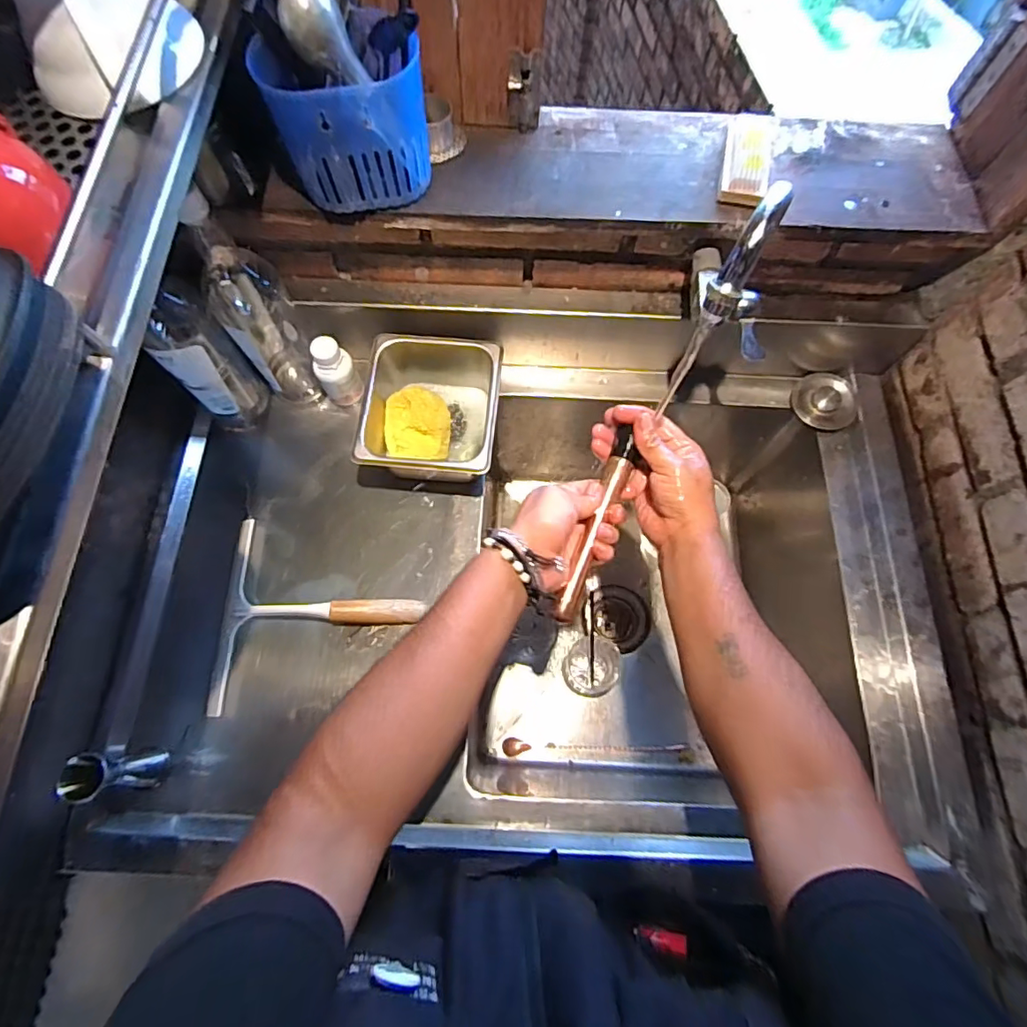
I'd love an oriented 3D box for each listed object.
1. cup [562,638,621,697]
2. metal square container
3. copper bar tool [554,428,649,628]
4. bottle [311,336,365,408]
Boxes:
[{"bbox_3d":[0.127,0.252,0.881,0.087,0.047,0.090,0,71,-1],"label":"cup"},{"bbox_3d":[-0.100,-0.126,0.686,0.158,0.109,0.175,4,71,0],"label":"metal square container"},{"bbox_3d":[0.081,0.012,0.513,0.024,0.018,0.189,22,81,6],"label":"copper bar tool"},{"bbox_3d":[-0.229,-0.183,0.697,0.046,0.102,0.039,-10,71,-5],"label":"bottle"}]

